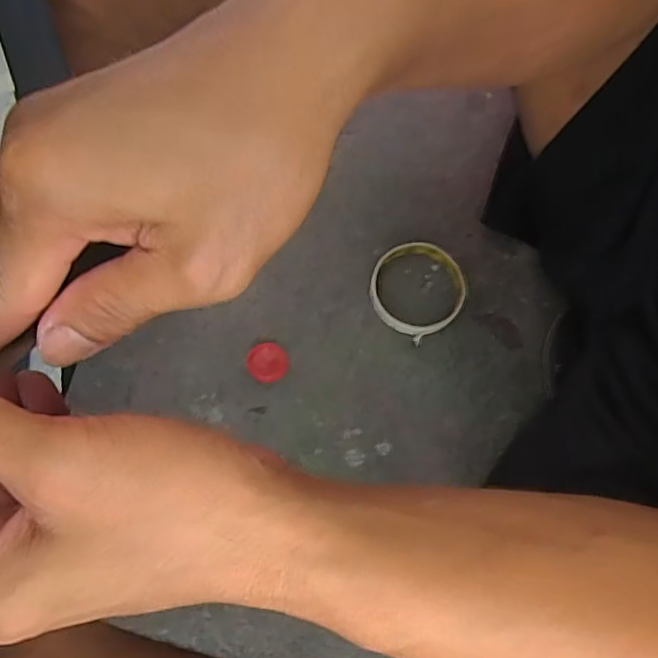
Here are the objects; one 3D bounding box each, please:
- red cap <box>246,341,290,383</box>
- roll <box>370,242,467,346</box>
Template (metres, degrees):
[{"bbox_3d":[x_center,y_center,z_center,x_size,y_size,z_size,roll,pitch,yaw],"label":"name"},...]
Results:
[{"bbox_3d":[-0.053,0.029,0.491,0.035,0.009,0.033,2,76,-1],"label":"red cap"},{"bbox_3d":[0.080,-0.038,0.507,0.084,0.022,0.092,0,76,-2],"label":"roll"}]

